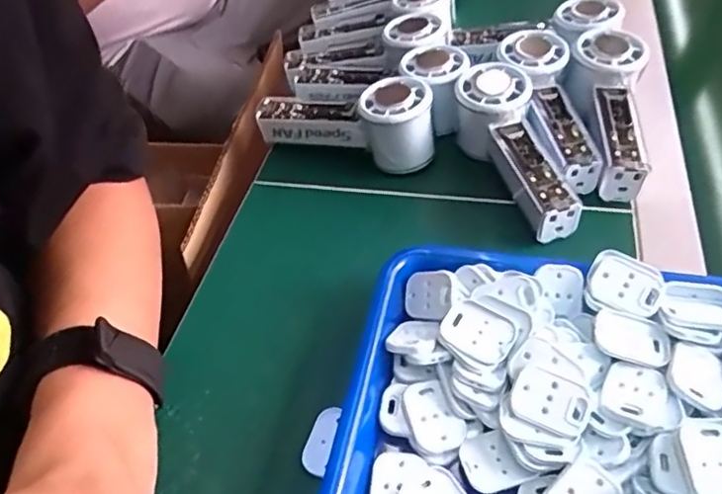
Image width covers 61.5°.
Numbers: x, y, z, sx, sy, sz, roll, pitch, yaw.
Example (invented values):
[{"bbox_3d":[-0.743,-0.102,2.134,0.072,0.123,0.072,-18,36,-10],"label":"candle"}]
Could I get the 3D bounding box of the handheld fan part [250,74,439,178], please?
[{"bbox_3d":[-0.014,-0.107,0.513,0.160,0.068,0.066,17,51,21],"label":"handheld fan part"}]

